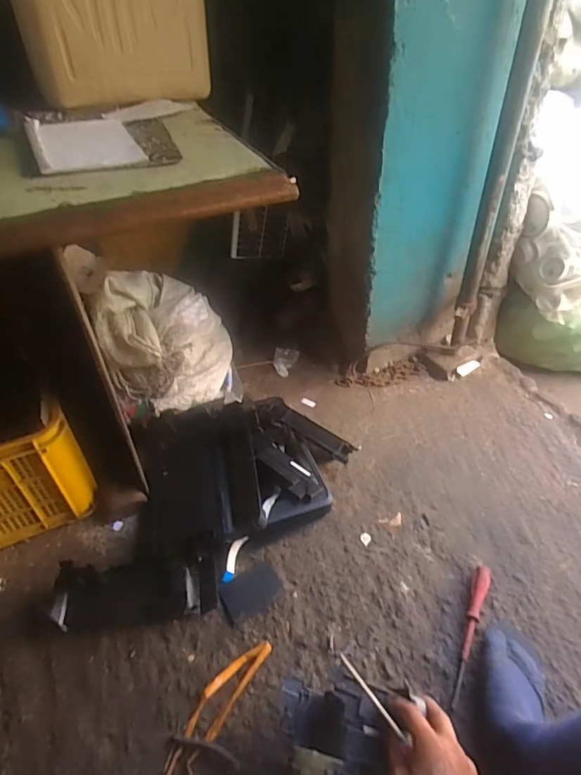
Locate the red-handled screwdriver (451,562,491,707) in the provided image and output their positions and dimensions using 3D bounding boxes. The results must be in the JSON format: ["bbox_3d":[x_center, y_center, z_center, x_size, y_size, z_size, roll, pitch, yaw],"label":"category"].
[{"bbox_3d":[0.345,0.469,0.929,0.031,0.034,0.271,18,47,21],"label":"red-handled screwdriver"}]

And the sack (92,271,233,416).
[{"bbox_3d":[-0.309,-0.135,1.279,0.255,0.293,0.327,27,51,28],"label":"sack"}]

